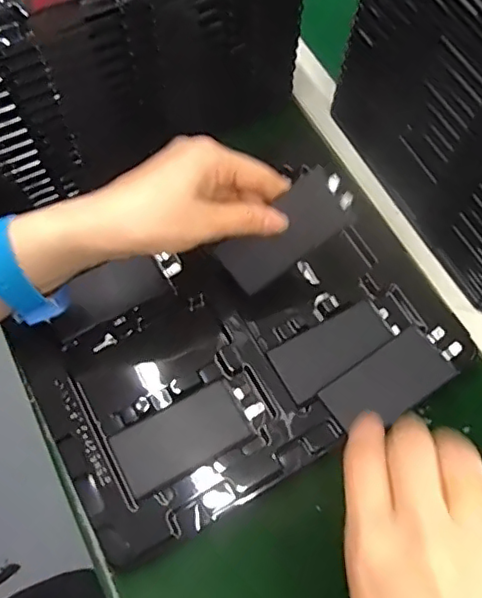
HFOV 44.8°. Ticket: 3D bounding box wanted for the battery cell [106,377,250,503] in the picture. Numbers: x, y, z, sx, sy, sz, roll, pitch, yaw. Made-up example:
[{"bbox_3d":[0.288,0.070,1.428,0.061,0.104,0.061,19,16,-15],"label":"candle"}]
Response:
[{"bbox_3d":[-0.037,0.089,0.376,0.084,0.006,0.046,-27,69,-13],"label":"battery cell"}]

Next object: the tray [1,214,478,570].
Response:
[{"bbox_3d":[-0.005,0.031,0.400,0.268,0.022,0.182,-26,69,-12],"label":"tray"}]

